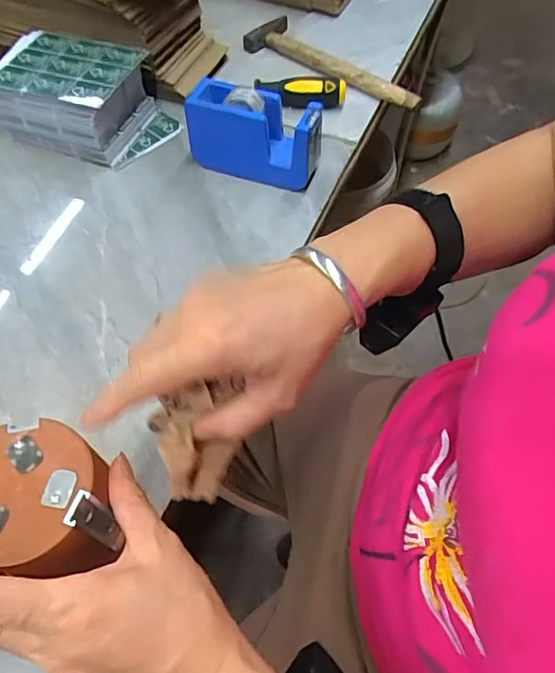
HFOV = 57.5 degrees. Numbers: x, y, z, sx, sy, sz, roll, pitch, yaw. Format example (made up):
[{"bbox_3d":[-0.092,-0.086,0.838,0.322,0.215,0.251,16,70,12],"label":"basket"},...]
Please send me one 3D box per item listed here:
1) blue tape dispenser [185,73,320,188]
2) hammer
[{"bbox_3d":[-0.023,-0.202,0.510,0.135,0.079,0.051,17,60,10],"label":"blue tape dispenser"},{"bbox_3d":[0.075,-0.341,0.624,0.237,0.021,0.069,31,63,17],"label":"hammer"}]

